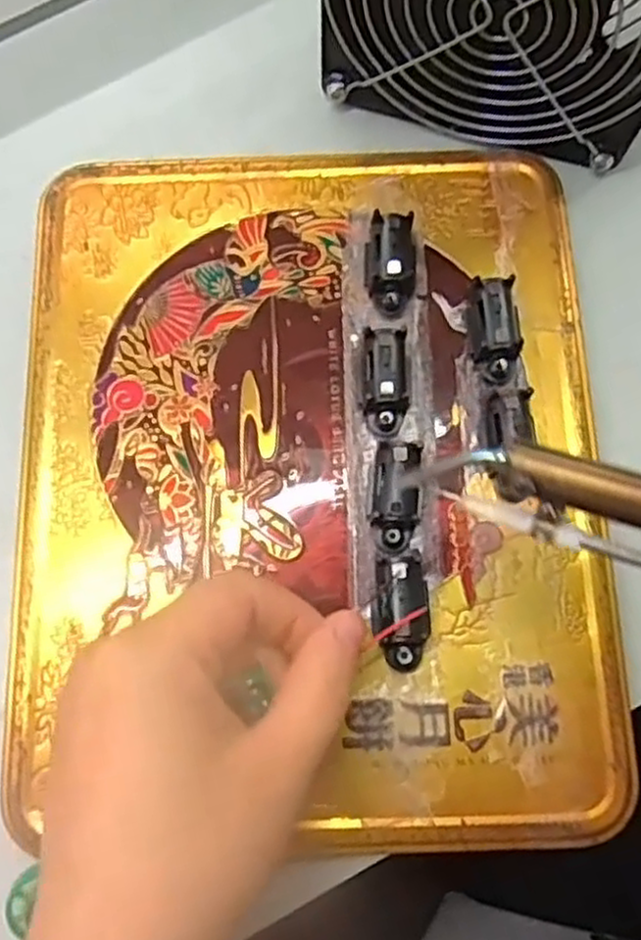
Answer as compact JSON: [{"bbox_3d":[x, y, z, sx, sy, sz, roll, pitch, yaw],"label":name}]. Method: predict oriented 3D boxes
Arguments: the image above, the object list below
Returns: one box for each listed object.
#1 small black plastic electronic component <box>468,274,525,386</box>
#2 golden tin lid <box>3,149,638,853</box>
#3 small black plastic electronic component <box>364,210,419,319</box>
[{"bbox_3d":[0.060,-0.047,0.255,0.016,0.013,0.035,-4,76,0],"label":"small black plastic electronic component"},{"bbox_3d":[-0.005,-0.003,0.246,0.189,0.012,0.232,-2,76,0],"label":"golden tin lid"},{"bbox_3d":[0.025,-0.072,0.260,0.019,0.016,0.034,-1,76,1],"label":"small black plastic electronic component"}]

